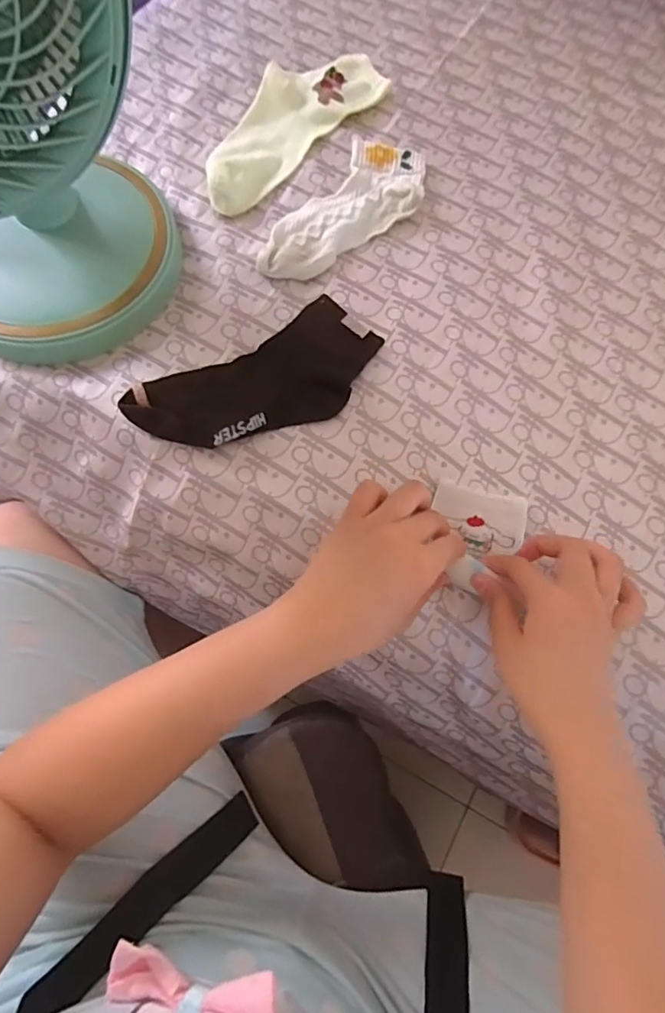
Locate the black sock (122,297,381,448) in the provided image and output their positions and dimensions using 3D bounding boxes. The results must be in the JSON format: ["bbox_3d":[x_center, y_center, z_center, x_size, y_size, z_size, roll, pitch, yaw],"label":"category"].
[{"bbox_3d":[-0.061,-0.101,0.430,0.203,0.021,0.096,-29,77,-7],"label":"black sock"}]

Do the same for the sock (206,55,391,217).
[{"bbox_3d":[-0.048,-0.377,0.503,0.090,0.022,0.221,42,80,10],"label":"sock"}]

